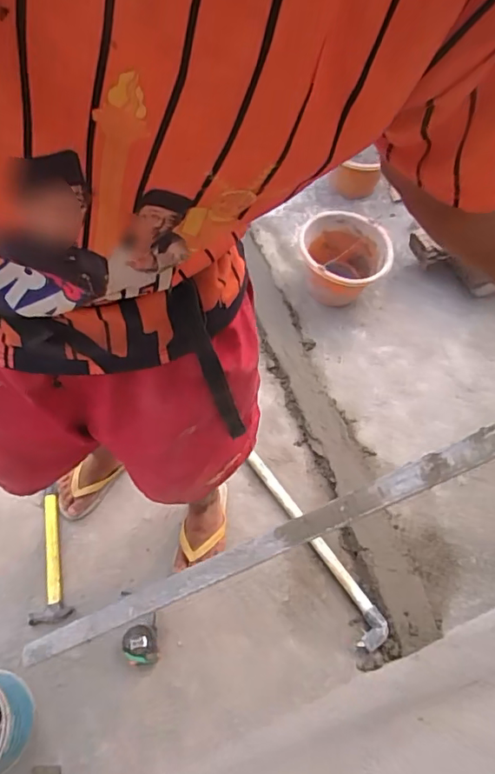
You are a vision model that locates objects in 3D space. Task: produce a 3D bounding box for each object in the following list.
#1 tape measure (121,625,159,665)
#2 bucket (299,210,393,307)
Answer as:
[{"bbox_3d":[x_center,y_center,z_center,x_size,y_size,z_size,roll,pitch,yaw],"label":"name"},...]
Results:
[{"bbox_3d":[-0.220,0.535,1.097,0.073,0.040,0.078,-4,59,-6],"label":"tape measure"},{"bbox_3d":[0.266,-0.354,1.510,0.237,0.209,0.225,2,59,-3],"label":"bucket"}]

